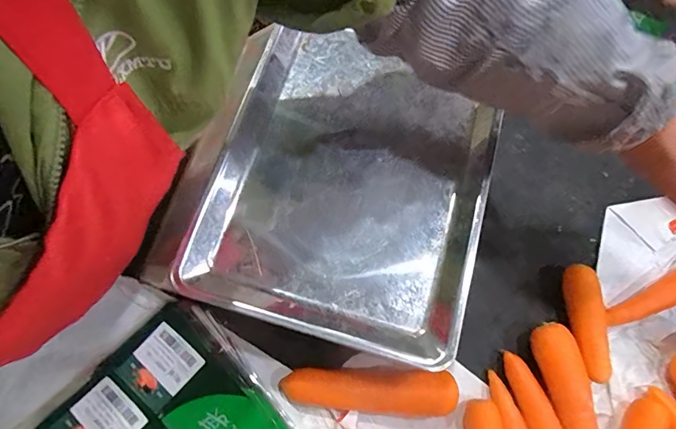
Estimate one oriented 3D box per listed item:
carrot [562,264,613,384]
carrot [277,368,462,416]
[{"bbox_3d":[0.264,0.113,0.455,0.028,0.028,0.118,2,72,-2],"label":"carrot"},{"bbox_3d":[0.029,0.174,0.421,0.166,0.035,0.040,2,72,-2],"label":"carrot"}]

